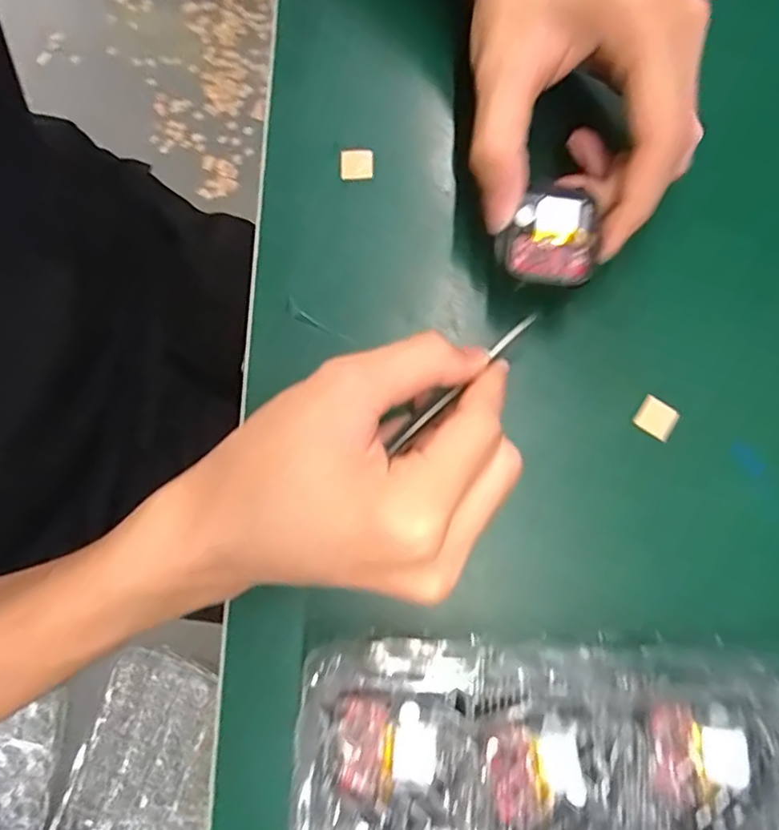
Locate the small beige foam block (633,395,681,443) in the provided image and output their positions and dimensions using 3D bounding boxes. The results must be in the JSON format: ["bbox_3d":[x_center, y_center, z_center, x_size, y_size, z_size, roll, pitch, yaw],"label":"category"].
[{"bbox_3d":[0.124,0.002,0.263,0.018,0.004,0.015,34,81,5],"label":"small beige foam block"}]

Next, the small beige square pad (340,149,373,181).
[{"bbox_3d":[-0.017,-0.127,0.287,0.017,0.004,0.016,-1,79,-1],"label":"small beige square pad"}]

